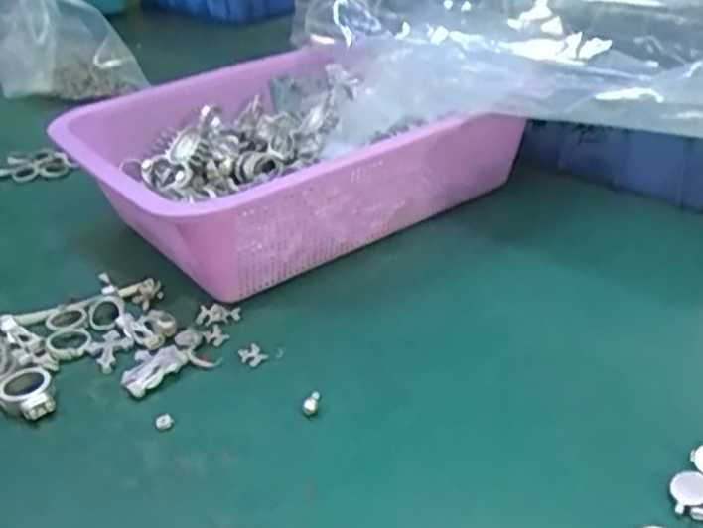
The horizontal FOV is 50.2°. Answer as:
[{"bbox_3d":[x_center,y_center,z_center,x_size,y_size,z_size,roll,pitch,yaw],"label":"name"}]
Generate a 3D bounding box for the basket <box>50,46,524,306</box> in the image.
[{"bbox_3d":[-0.045,-0.071,0.523,0.253,0.084,0.217,-28,36,-31],"label":"basket"}]

